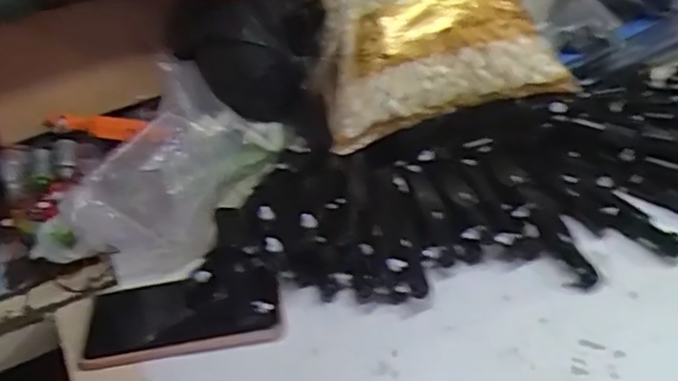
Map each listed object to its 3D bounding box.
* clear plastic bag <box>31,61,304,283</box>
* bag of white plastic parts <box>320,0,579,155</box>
[{"bbox_3d":[-0.154,-0.013,0.617,0.118,0.112,0.240,24,48,32],"label":"clear plastic bag"},{"bbox_3d":[0.090,-0.160,0.659,0.234,0.198,0.088,-12,0,-4],"label":"bag of white plastic parts"}]

